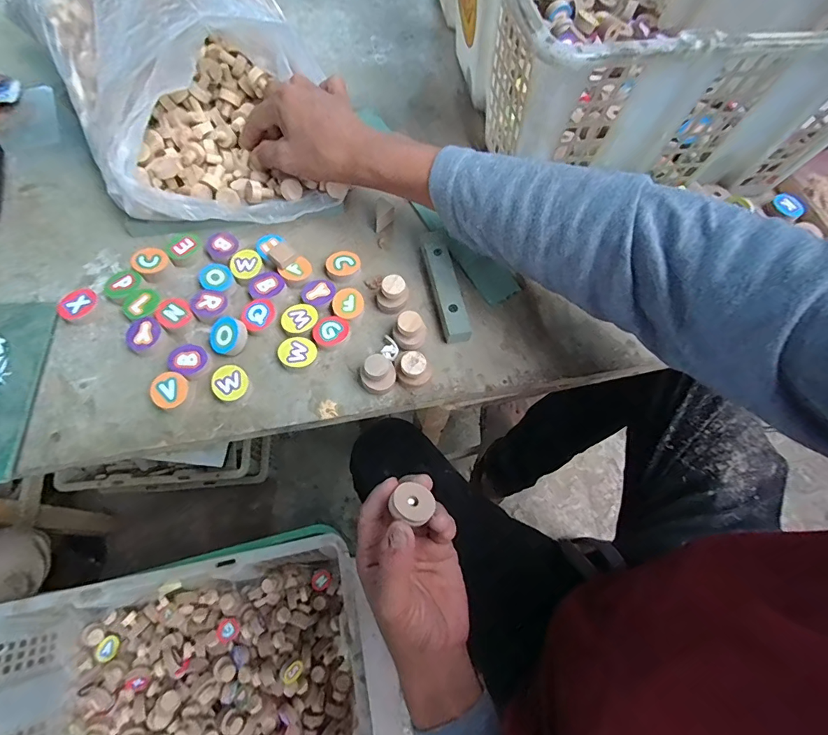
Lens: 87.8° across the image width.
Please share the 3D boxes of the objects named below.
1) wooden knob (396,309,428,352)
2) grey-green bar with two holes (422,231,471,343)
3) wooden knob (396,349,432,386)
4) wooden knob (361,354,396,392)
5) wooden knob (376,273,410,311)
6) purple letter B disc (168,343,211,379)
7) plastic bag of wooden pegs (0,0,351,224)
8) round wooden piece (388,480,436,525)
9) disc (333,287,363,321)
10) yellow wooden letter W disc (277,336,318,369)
[{"bbox_3d":[-0.002,-0.029,0.357,0.024,0.030,0.025,1,65,-3],"label":"wooden knob"},{"bbox_3d":[0.028,-0.071,0.385,0.022,0.018,0.109,-10,66,-8],"label":"grey-green bar with two holes"},{"bbox_3d":[-0.001,0.003,0.346,0.024,0.029,0.021,40,69,14],"label":"wooden knob"},{"bbox_3d":[-0.028,0.007,0.343,0.025,0.028,0.024,37,69,13],"label":"wooden knob"},{"bbox_3d":[-0.018,-0.064,0.374,0.027,0.027,0.022,3,65,-2],"label":"wooden knob"},{"bbox_3d":[-0.178,-0.005,0.344,0.030,0.009,0.027,42,70,15],"label":"purple letter B disc"},{"bbox_3d":[-0.200,-0.264,0.380,0.195,0.125,0.262,-22,69,-13],"label":"plastic bag of wooden pegs"},{"bbox_3d":[-0.002,0.095,0.304,0.025,0.012,0.027,39,53,4],"label":"round wooden piece"},{"bbox_3d":[-0.057,-0.053,0.374,0.026,0.011,0.029,-11,67,-8],"label":"disc"},{"bbox_3d":[-0.095,-0.011,0.355,0.030,0.011,0.027,-25,69,-14],"label":"yellow wooden letter W disc"}]

